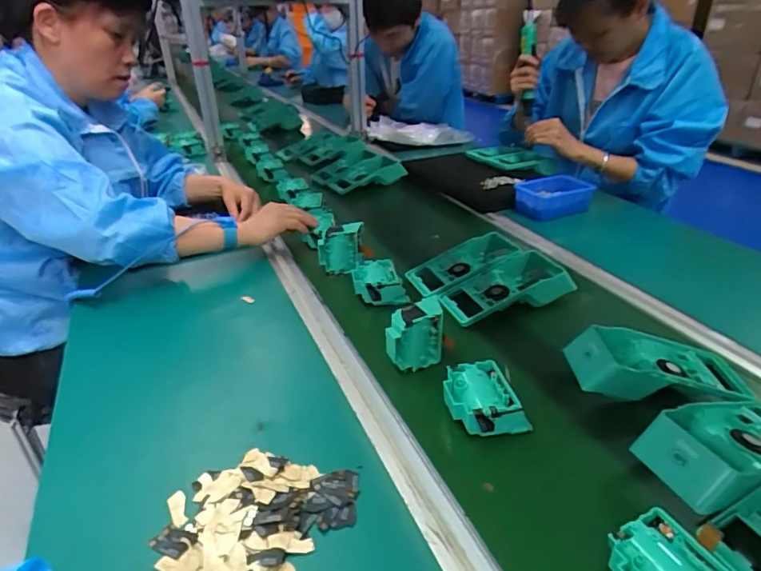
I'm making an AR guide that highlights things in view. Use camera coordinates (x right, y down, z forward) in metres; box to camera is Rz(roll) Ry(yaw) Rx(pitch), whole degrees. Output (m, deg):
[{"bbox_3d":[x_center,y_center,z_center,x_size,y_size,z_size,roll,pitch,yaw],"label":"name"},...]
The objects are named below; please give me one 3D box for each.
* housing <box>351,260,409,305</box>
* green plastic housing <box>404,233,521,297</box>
[{"bbox_3d":[-0.006,-0.003,0.735,0.067,0.034,0.081,-16,29,-10],"label":"housing"},{"bbox_3d":[0.139,-0.033,0.783,0.181,0.030,0.081,-27,36,-17],"label":"green plastic housing"}]

